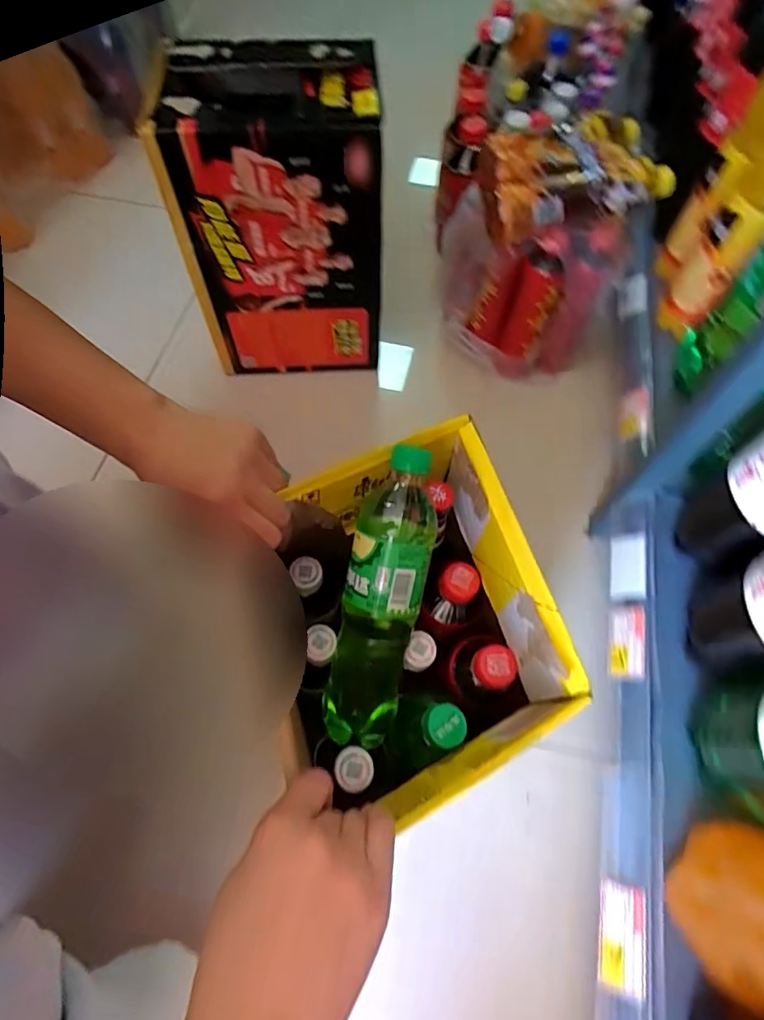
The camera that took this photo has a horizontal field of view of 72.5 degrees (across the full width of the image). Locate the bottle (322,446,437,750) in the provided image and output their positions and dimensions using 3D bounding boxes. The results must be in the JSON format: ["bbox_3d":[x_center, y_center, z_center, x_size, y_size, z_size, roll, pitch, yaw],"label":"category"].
[{"bbox_3d":[0.000,0.071,0.422,0.062,0.074,0.241,12,108,5],"label":"bottle"}]

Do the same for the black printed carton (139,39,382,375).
[{"bbox_3d":[-0.126,-0.379,0.708,0.245,0.350,0.185,0,63,-2],"label":"black printed carton"}]

